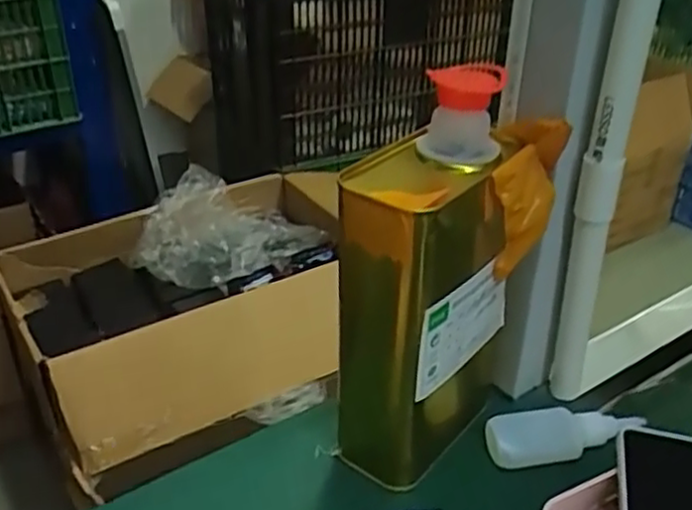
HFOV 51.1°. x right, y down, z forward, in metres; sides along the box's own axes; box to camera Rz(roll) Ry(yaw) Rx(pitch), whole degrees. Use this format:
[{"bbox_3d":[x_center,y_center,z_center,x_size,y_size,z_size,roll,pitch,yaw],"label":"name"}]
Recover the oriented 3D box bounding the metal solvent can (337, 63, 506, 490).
[{"bbox_3d":[0.046,0.025,0.440,0.072,0.223,0.115,21,37,29],"label":"metal solvent can"}]

